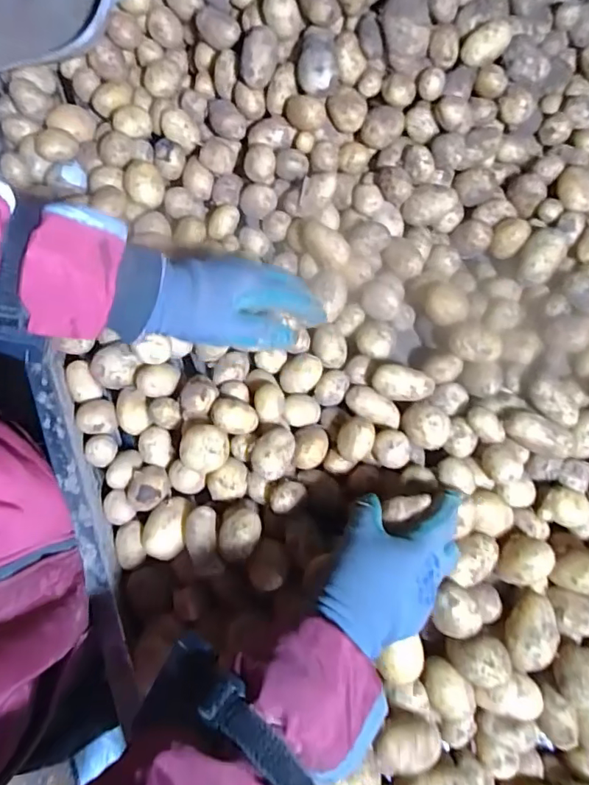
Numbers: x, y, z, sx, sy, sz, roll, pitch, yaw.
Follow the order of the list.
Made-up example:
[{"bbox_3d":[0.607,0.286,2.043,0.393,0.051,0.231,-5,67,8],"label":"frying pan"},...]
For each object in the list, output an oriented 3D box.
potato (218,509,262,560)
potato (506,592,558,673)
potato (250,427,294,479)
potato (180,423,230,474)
[{"bbox_3d":[-0.051,0.134,0.477,0.036,0.034,0.046,21,72,9],"label":"potato"},{"bbox_3d":[0.208,0.211,0.452,0.035,0.037,0.064,22,72,10],"label":"potato"},{"bbox_3d":[-0.020,0.060,0.506,0.036,0.032,0.053,19,71,8],"label":"potato"},{"bbox_3d":[-0.087,0.058,0.502,0.044,0.039,0.043,-1,70,2],"label":"potato"}]

